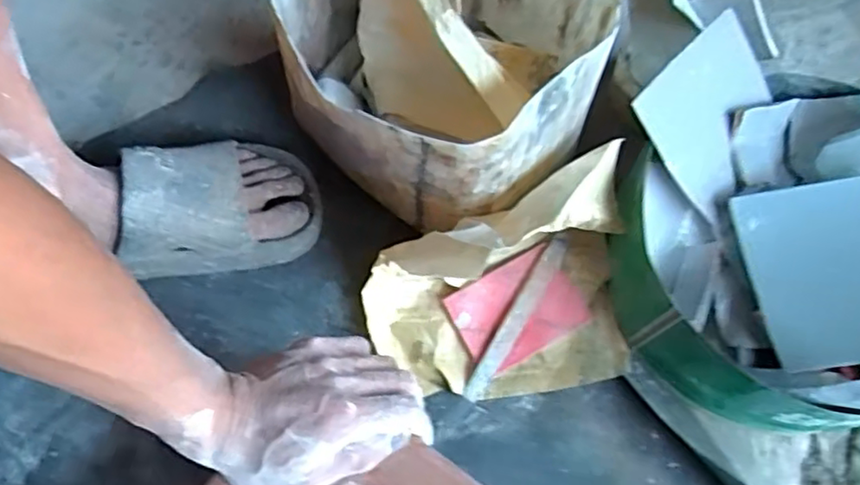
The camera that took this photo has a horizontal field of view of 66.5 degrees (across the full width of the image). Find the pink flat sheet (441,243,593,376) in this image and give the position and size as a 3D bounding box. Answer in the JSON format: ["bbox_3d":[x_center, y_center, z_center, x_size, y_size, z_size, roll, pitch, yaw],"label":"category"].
[{"bbox_3d":[0.072,0.054,0.539,0.102,0.007,0.075,-29,86,-9],"label":"pink flat sheet"}]

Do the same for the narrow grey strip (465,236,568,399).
[{"bbox_3d":[0.071,0.061,0.535,0.018,0.004,0.150,34,81,-15],"label":"narrow grey strip"}]

